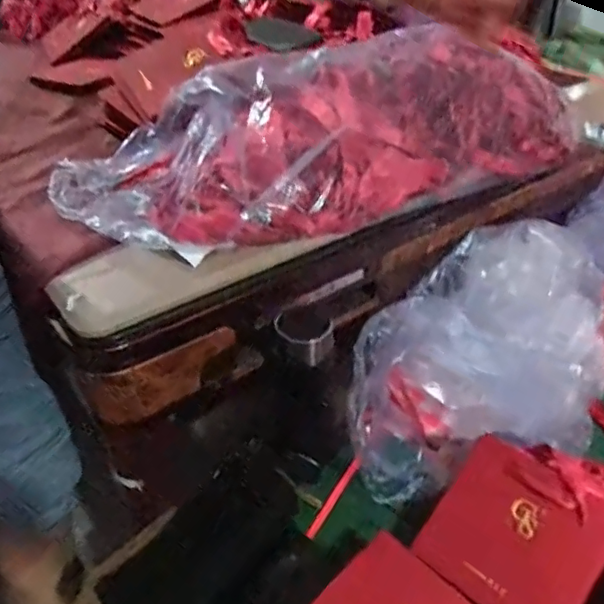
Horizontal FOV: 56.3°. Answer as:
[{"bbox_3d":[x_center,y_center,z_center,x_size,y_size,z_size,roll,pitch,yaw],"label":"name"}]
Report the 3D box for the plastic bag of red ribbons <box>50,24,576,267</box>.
[{"bbox_3d":[0.031,-0.189,0.632,0.554,0.142,0.214,-19,42,-24],"label":"plastic bag of red ribbons"}]

